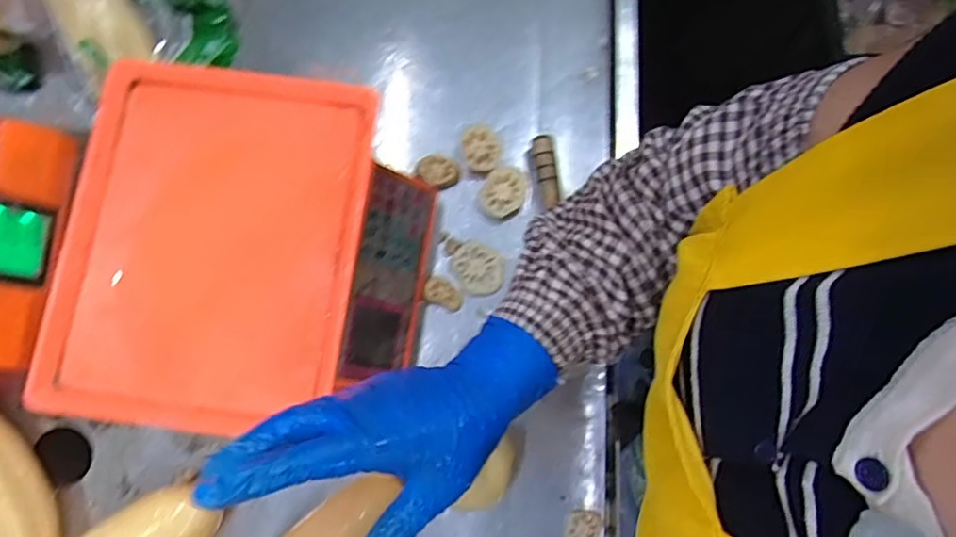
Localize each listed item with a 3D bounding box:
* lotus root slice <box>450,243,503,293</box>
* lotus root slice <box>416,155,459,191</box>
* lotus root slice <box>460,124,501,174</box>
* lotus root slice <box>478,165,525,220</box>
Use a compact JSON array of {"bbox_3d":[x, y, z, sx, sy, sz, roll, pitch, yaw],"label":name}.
[{"bbox_3d":[0.000,-0.001,0.611,0.047,0.007,0.056,-38,83,-7],"label":"lotus root slice"},{"bbox_3d":[-0.042,-0.102,0.628,0.045,0.017,0.030,10,80,1],"label":"lotus root slice"},{"bbox_3d":[0.002,-0.126,0.627,0.039,0.015,0.053,-10,80,-3],"label":"lotus root slice"},{"bbox_3d":[0.027,-0.080,0.624,0.044,0.014,0.054,27,80,4],"label":"lotus root slice"}]

